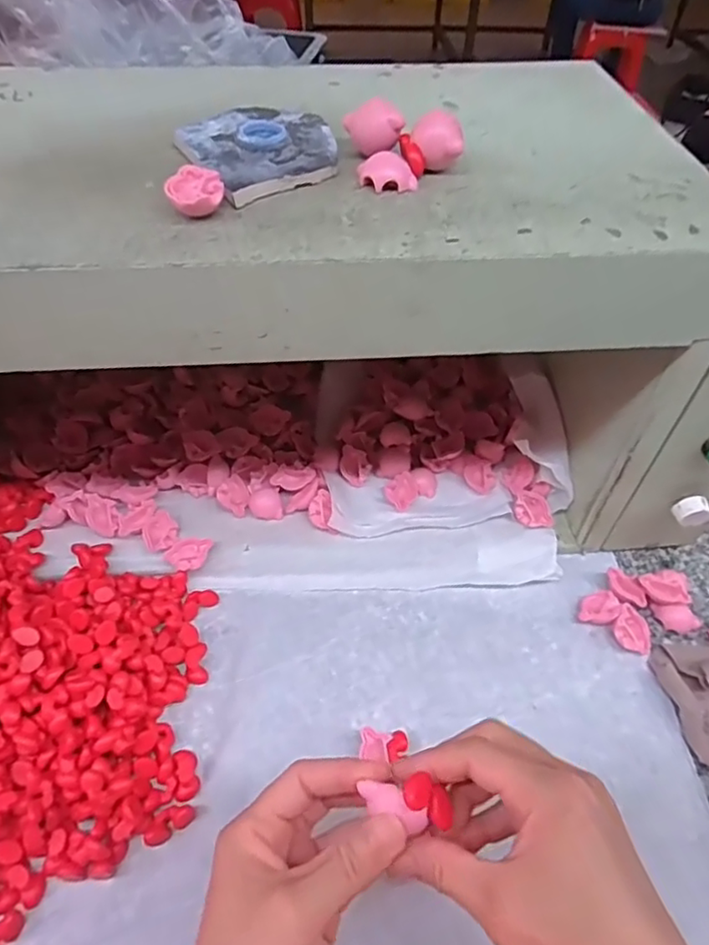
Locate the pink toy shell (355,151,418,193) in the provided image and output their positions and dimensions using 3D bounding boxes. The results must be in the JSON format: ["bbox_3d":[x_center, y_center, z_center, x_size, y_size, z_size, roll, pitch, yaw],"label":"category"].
[{"bbox_3d":[0.018,-0.165,0.321,0.031,0.013,0.020,-5,49,-6],"label":"pink toy shell"}]

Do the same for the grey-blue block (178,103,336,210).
[{"bbox_3d":[-0.053,-0.191,0.342,0.086,0.010,0.105,-21,52,-19],"label":"grey-blue block"}]

